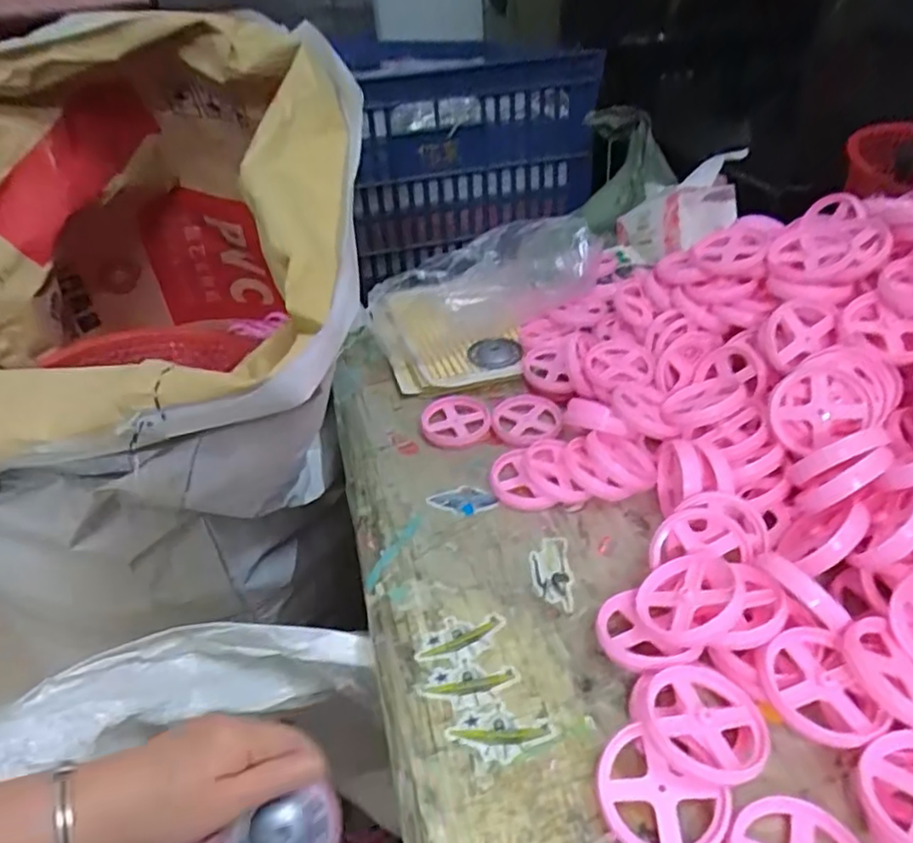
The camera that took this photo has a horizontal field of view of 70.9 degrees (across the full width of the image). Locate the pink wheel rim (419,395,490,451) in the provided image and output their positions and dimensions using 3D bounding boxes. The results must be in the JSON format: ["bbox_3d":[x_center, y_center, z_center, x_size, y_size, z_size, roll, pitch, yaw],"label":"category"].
[{"bbox_3d":[-0.001,-0.001,0.591,0.063,0.007,0.063,-6,38,-1],"label":"pink wheel rim"}]

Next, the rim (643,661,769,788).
[{"bbox_3d":[0.132,0.161,0.344,0.063,0.019,0.063,1,30,-1],"label":"rim"}]

